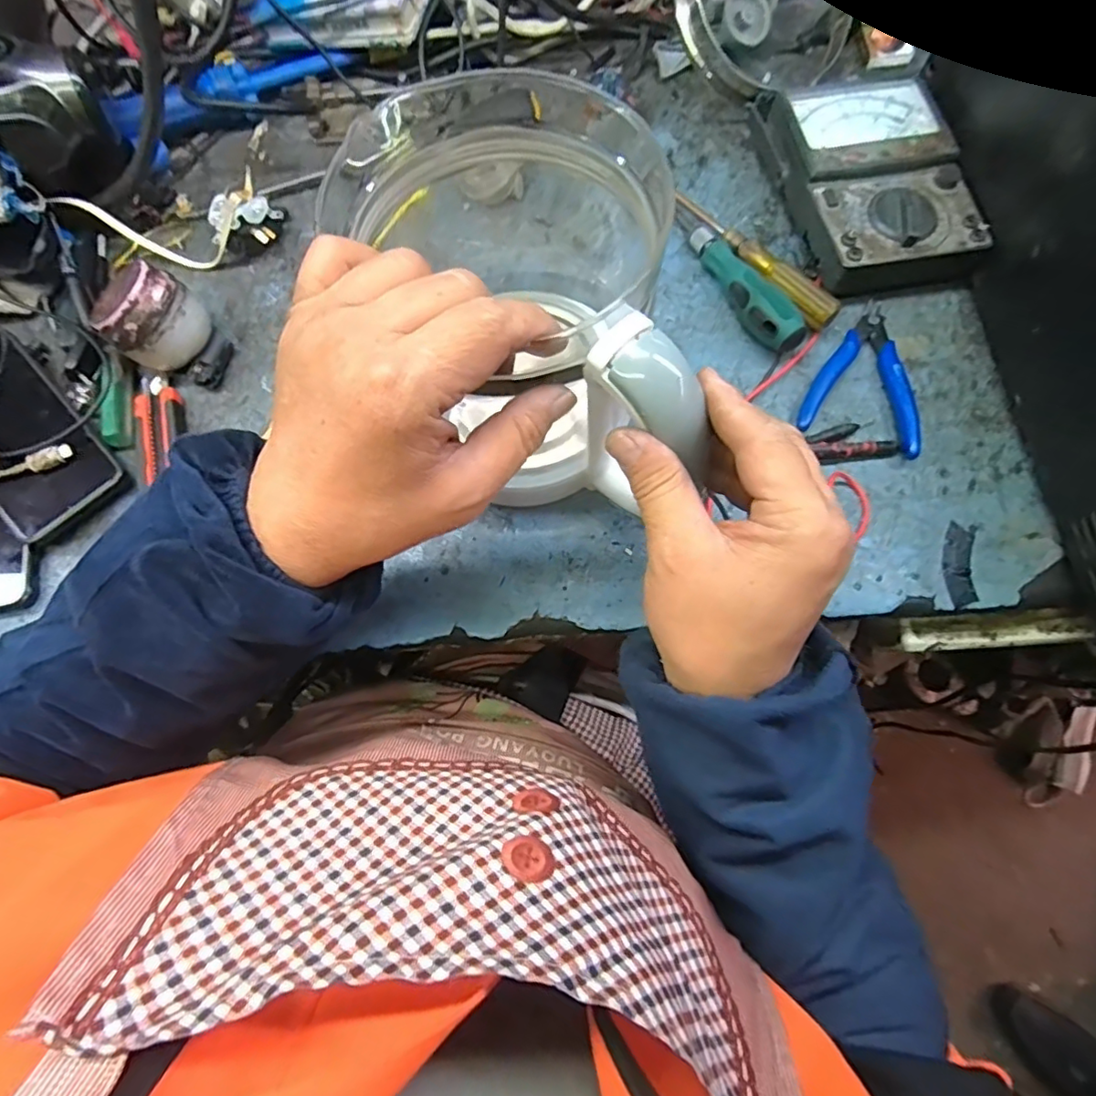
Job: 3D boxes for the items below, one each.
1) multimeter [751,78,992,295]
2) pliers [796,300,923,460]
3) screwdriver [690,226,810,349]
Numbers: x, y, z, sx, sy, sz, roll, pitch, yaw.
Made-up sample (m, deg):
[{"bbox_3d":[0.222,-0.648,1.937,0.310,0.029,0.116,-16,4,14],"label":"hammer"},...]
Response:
[{"bbox_3d":[0.238,-0.276,0.437,0.118,0.049,0.201,-9,73,-1],"label":"multimeter"},{"bbox_3d":[0.225,-0.125,0.411,0.080,0.013,0.118,14,74,6],"label":"pliers"},{"bbox_3d":[0.142,-0.189,0.423,0.030,0.031,0.116,-23,74,-5],"label":"screwdriver"}]

